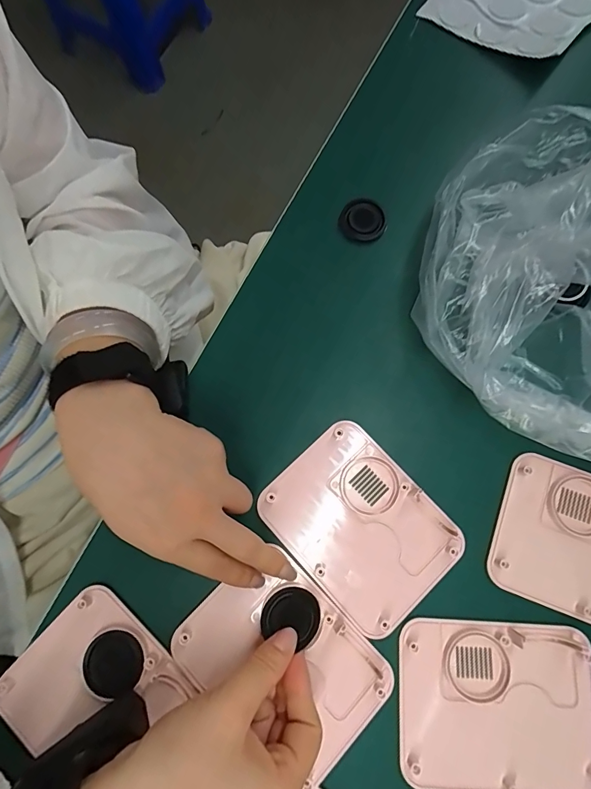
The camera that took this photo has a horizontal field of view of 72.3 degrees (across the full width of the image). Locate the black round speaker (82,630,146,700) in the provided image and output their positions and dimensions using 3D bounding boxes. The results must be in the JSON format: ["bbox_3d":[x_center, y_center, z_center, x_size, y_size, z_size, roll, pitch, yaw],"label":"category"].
[{"bbox_3d":[-0.119,0.176,0.265,0.038,0.006,0.036,0,77,-1],"label":"black round speaker"}]

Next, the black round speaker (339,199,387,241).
[{"bbox_3d":[0.057,-0.146,0.341,0.039,0.012,0.032,21,78,4],"label":"black round speaker"}]

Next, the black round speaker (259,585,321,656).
[{"bbox_3d":[-0.002,0.143,0.264,0.036,0.008,0.031,15,59,15],"label":"black round speaker"}]

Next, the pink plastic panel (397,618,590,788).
[{"bbox_3d":[0.129,0.200,0.258,0.123,0.009,0.095,3,77,0],"label":"pink plastic panel"}]

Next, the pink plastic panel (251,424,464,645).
[{"bbox_3d":[0.045,0.092,0.284,0.096,0.010,0.126,-42,81,-9],"label":"pink plastic panel"}]

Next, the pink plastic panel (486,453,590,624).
[{"bbox_3d":[0.202,0.104,0.278,0.122,0.008,0.095,21,78,4],"label":"pink plastic panel"}]

